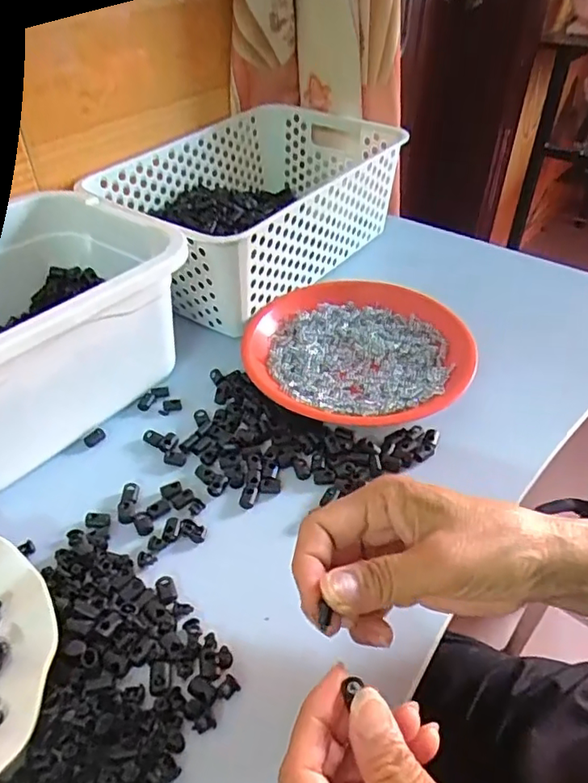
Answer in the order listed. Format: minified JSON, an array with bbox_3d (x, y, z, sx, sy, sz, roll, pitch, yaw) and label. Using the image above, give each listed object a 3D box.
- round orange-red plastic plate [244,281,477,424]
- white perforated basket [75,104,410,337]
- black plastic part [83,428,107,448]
[{"bbox_3d":[0.055,-0.041,0.502,0.192,0.019,0.184,0,42,0],"label":"round orange-red plastic plate"},{"bbox_3d":[-0.047,-0.207,0.607,0.201,0.097,0.311,30,47,26],"label":"white perforated basket"},{"bbox_3d":[-0.156,0.036,0.441,0.011,0.004,0.018,22,47,23],"label":"black plastic part"}]

